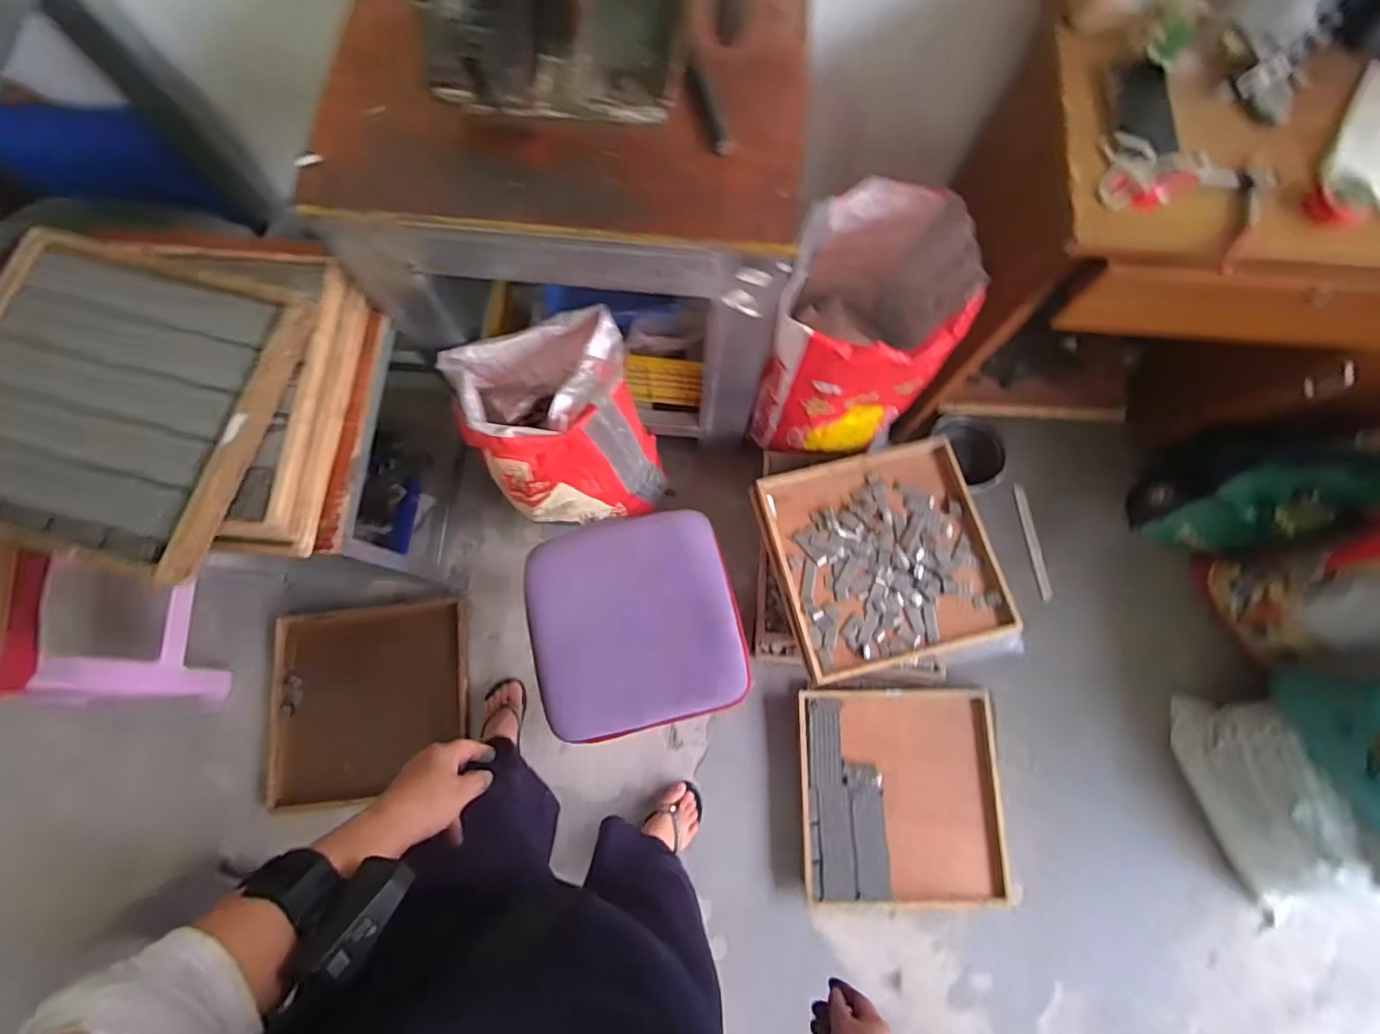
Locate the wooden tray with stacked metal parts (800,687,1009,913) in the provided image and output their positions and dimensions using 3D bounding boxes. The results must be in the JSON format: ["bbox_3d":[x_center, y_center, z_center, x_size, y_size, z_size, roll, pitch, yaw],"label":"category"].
[{"bbox_3d":[0.440,0.573,1.199,0.409,0.065,0.410,0,77,0],"label":"wooden tray with stacked metal parts"}]

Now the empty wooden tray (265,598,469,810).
[{"bbox_3d":[-0.695,0.385,1.244,0.402,0.039,0.379,-6,77,-2],"label":"empty wooden tray"}]

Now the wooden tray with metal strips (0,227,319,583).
[{"bbox_3d":[-0.749,-0.157,0.739,0.409,0.043,0.398,13,77,3],"label":"wooden tray with metal strips"}]

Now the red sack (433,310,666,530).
[{"bbox_3d":[-0.235,-0.165,1.123,0.316,0.442,0.264,-20,78,-5],"label":"red sack"}]

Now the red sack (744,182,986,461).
[{"bbox_3d":[0.285,-0.302,1.011,0.275,0.424,0.298,17,77,4],"label":"red sack"}]

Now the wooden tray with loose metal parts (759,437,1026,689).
[{"bbox_3d":[0.383,0.071,1.144,0.422,0.039,0.408,-13,77,-3],"label":"wooden tray with loose metal parts"}]

